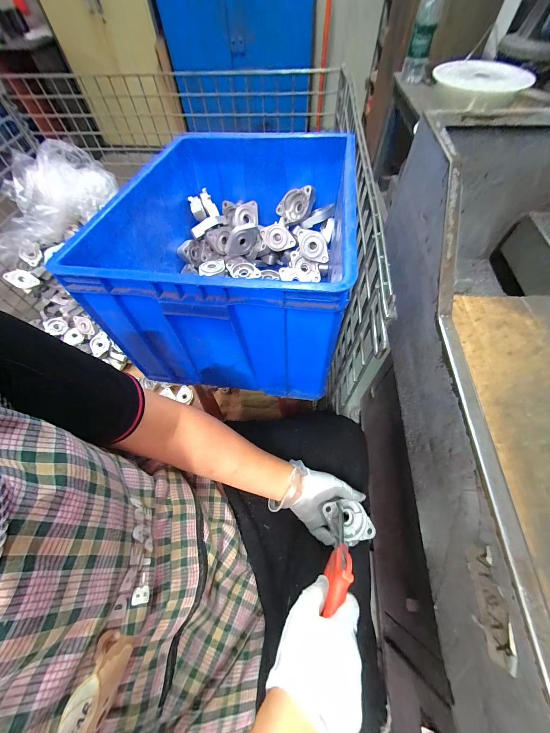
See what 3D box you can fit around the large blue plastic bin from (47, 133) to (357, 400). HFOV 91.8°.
[{"bbox_3d":[-0.079,-0.265,0.574,0.437,0.276,0.552,8,60,6],"label":"large blue plastic bin"}]

